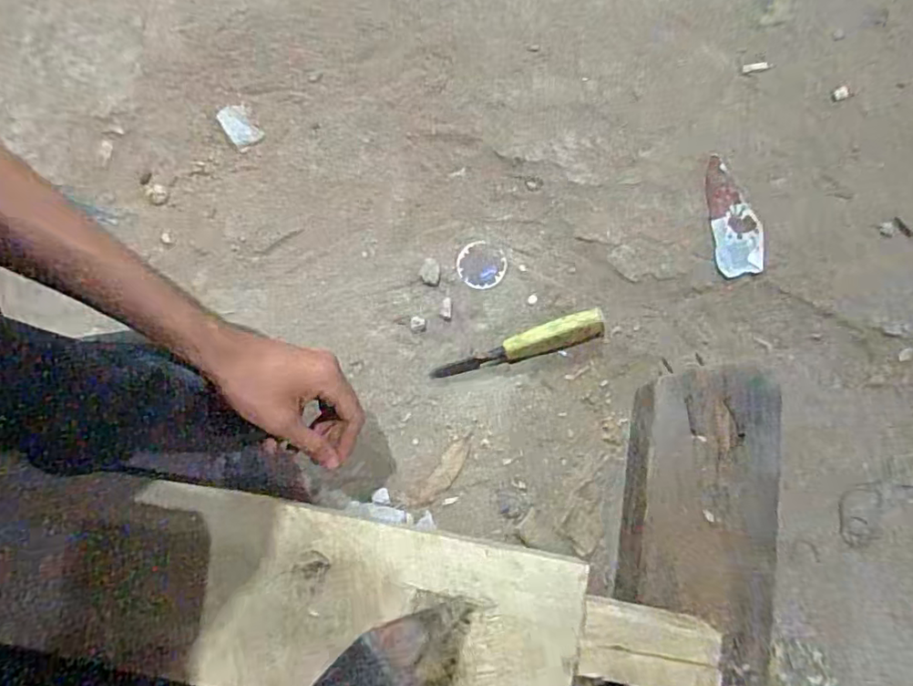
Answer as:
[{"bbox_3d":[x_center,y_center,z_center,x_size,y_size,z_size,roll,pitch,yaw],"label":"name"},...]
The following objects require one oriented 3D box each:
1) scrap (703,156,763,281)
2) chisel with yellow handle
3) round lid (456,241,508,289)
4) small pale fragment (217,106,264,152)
[{"bbox_3d":[0.304,-0.138,0.633,0.055,0.004,0.133,-3,79,-3],"label":"scrap"},{"bbox_3d":[0.065,0.005,0.601,0.180,0.025,0.028,-17,78,-4],"label":"chisel with yellow handle"},{"bbox_3d":[0.028,-0.085,0.637,0.053,0.005,0.052,0,77,0],"label":"round lid"},{"bbox_3d":[-0.250,-0.249,0.665,0.033,0.004,0.056,-38,80,-8],"label":"small pale fragment"}]

